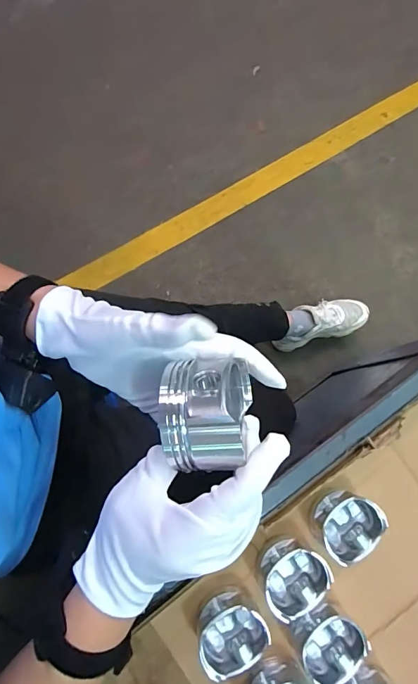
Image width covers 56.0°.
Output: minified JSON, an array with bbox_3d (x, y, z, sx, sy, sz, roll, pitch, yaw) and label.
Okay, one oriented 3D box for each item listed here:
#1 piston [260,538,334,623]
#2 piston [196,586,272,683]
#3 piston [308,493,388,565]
[{"bbox_3d":[0.097,0.273,0.455,0.073,0.048,0.075,1,81,-4],"label":"piston"},{"bbox_3d":[0.023,0.326,0.439,0.074,0.054,0.070,1,81,-4],"label":"piston"},{"bbox_3d":[0.165,0.218,0.474,0.073,0.056,0.070,1,81,-4],"label":"piston"}]

